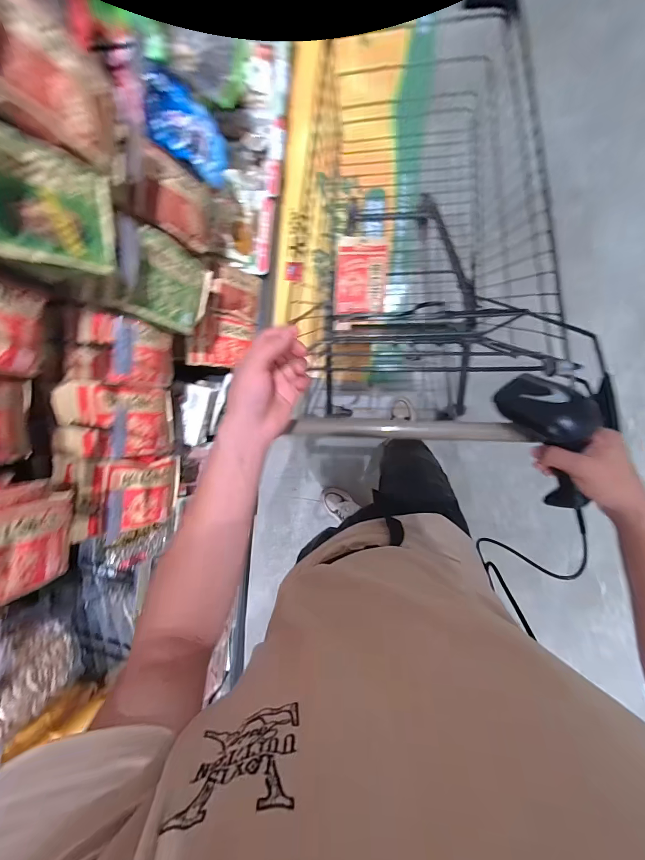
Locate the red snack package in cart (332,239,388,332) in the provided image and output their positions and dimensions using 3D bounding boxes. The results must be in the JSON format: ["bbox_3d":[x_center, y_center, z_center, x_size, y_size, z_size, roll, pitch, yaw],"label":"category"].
[{"bbox_3d":[0.098,-0.376,0.878,0.125,0.042,0.226,4,95,7],"label":"red snack package in cart"}]

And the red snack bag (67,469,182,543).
[{"bbox_3d":[-0.459,0.148,0.791,0.056,0.256,0.162,8,91,33],"label":"red snack bag"}]

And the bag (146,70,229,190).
[{"bbox_3d":[-0.300,-0.654,0.750,0.055,0.197,0.166,-3,92,36],"label":"bag"}]

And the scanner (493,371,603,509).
[{"bbox_3d":[0.276,0.013,0.396,0.069,0.079,0.166,-33,89,9],"label":"scanner"}]

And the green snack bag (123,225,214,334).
[{"bbox_3d":[-0.332,-0.323,0.773,0.045,0.210,0.179,14,96,6],"label":"green snack bag"}]

